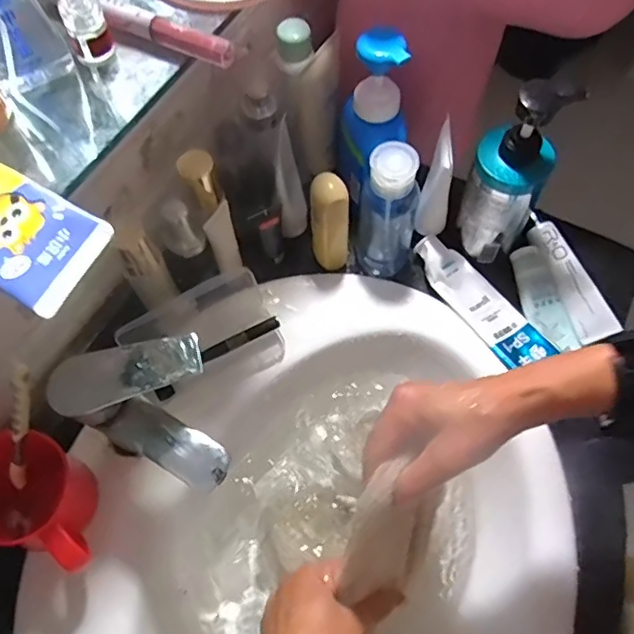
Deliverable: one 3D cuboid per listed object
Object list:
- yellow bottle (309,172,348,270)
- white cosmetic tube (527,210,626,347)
[{"bbox_3d":[0.012,-0.097,0.605,0.037,0.119,0.037,0,62,1],"label":"yellow bottle"},{"bbox_3d":[0.277,-0.046,0.636,0.051,0.029,0.148,-22,64,-10],"label":"white cosmetic tube"}]

